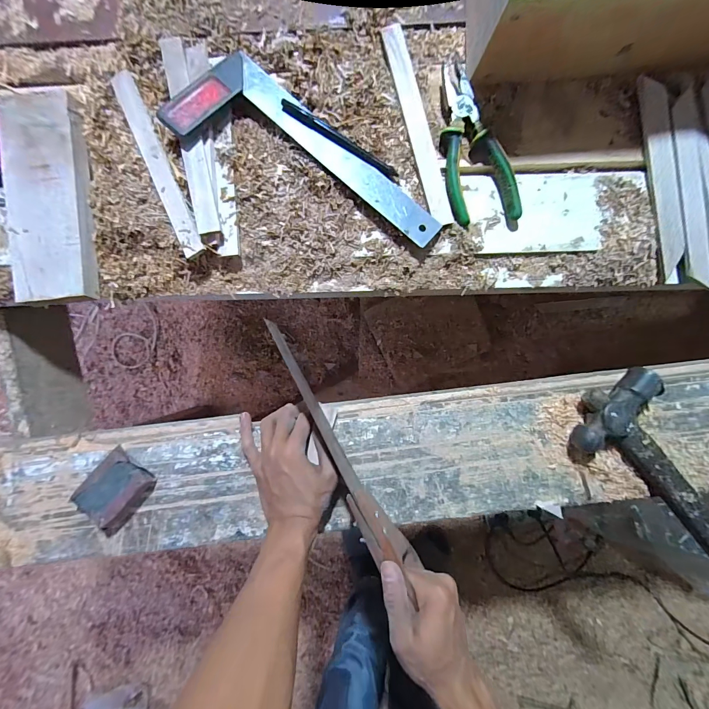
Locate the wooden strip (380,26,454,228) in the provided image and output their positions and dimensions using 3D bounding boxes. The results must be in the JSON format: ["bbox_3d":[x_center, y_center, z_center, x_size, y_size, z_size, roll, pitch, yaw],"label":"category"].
[{"bbox_3d":[0.072,-0.258,0.373,0.025,0.010,0.223,-16,90,1],"label":"wooden strip"}]

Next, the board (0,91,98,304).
[{"bbox_3d":[-0.337,-0.171,0.369,0.077,0.026,0.224,-4,90,1],"label":"board"}]

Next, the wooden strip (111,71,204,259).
[{"bbox_3d":[-0.221,-0.215,0.372,0.025,0.015,0.226,-24,90,1],"label":"wooden strip"}]

